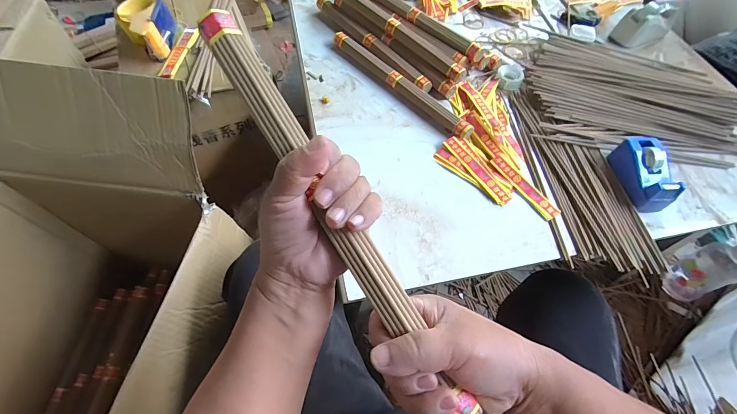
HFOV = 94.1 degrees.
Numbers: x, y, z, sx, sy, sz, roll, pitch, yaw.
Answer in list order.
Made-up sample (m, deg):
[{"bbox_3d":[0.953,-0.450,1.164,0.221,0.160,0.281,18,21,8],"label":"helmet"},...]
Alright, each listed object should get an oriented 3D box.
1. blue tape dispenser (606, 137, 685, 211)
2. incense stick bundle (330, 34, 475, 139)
[{"bbox_3d":[0.397,-0.050,0.489,0.053,0.045,0.111,1,59,-2],"label":"blue tape dispenser"},{"bbox_3d":[0.052,-0.217,0.596,0.028,0.029,0.312,-37,67,-22],"label":"incense stick bundle"}]

